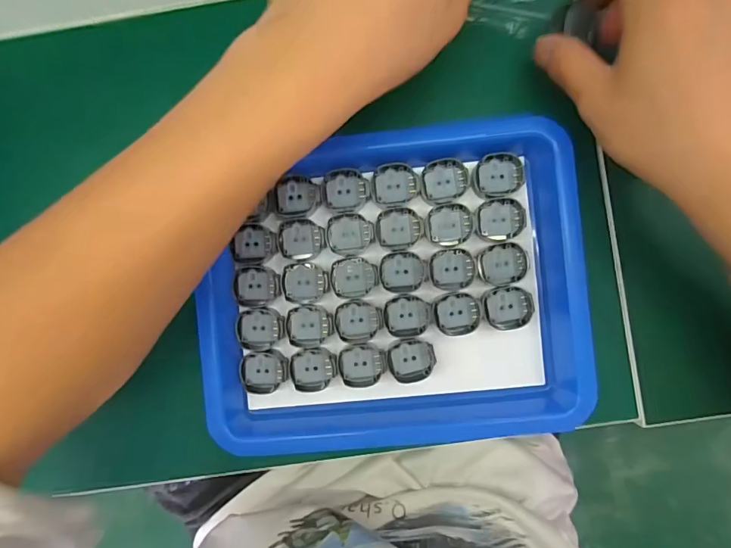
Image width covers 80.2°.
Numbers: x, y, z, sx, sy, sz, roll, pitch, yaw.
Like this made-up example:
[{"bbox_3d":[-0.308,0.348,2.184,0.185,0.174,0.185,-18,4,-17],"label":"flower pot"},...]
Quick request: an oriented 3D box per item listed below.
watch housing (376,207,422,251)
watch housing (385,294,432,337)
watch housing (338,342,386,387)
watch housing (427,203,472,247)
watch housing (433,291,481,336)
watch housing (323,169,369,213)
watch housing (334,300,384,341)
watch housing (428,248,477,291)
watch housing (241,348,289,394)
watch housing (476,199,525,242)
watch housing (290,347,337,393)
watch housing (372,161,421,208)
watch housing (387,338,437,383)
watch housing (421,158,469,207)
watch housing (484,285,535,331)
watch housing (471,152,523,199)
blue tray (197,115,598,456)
[{"bbox_3d":[0.019,-0.027,0.255,0.026,0.004,0.023,-1,89,4],"label":"watch housing"},{"bbox_3d":[0.025,0.025,0.256,0.027,0.004,0.025,0,89,4],"label":"watch housing"},{"bbox_3d":[-0.002,0.054,0.257,0.027,0.004,0.025,0,89,4],"label":"watch housing"},{"bbox_3d":[0.049,-0.029,0.255,0.026,0.004,0.024,-2,88,4],"label":"watch housing"},{"bbox_3d":[0.054,0.023,0.255,0.026,0.004,0.025,-6,88,4],"label":"watch housing"},{"bbox_3d":[-0.012,-0.050,0.257,0.027,0.004,0.024,0,89,4],"label":"watch housing"},{"bbox_3d":[-0.004,0.028,0.258,0.027,0.004,0.024,-7,88,3],"label":"watch housing"},{"bbox_3d":[0.051,-0.003,0.254,0.026,0.004,0.024,-2,88,4],"label":"watch housing"},{"bbox_3d":[-0.061,0.059,0.261,0.028,0.004,0.026,0,89,4],"label":"watch housing"},{"bbox_3d":[0.079,-0.032,0.255,0.028,0.005,0.024,-3,88,4],"label":"watch housing"},{"bbox_3d":[-0.031,0.057,0.258,0.027,0.004,0.025,-6,88,4],"label":"watch housing"},{"bbox_3d":[0.018,-0.052,0.255,0.028,0.005,0.025,0,89,4],"label":"watch housing"},{"bbox_3d":[0.027,0.051,0.256,0.027,0.004,0.025,-2,88,4],"label":"watch housing"},{"bbox_3d":[0.047,-0.054,0.255,0.027,0.004,0.026,-2,88,4],"label":"watch housing"},{"bbox_3d":[0.083,0.020,0.256,0.027,0.009,0.024,-1,89,4],"label":"watch housing"},{"bbox_3d":[0.077,-0.058,0.254,0.029,0.004,0.025,-11,88,3],"label":"watch housing"},{"bbox_3d":[0.015,0.011,0.260,0.211,0.038,0.187,-6,88,4],"label":"blue tray"}]

